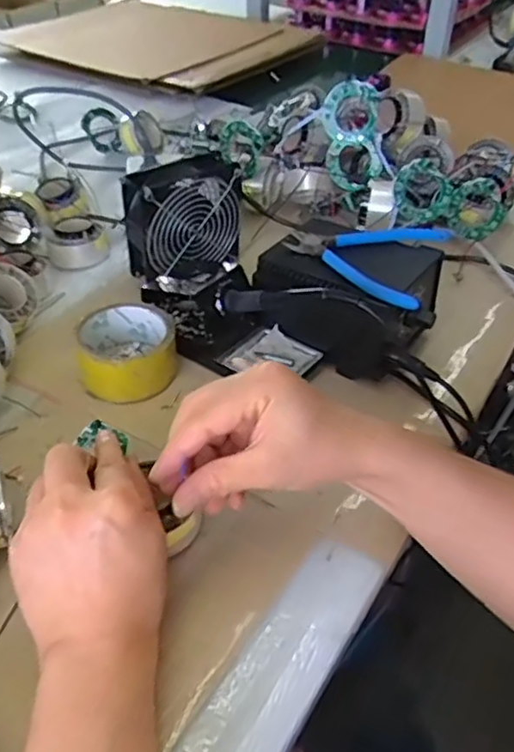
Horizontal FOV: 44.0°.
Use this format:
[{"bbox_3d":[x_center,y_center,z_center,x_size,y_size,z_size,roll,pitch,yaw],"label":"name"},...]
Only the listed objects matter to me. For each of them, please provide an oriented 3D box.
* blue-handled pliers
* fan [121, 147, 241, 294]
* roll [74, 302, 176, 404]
[{"bbox_3d":[0.091,-0.110,0.565,0.134,0.014,0.129,17,45,17],"label":"blue-handled pliers"},{"bbox_3d":[-0.075,-0.161,0.670,0.119,0.116,0.055,-28,50,-28],"label":"fan"},{"bbox_3d":[-0.115,-0.018,0.563,0.086,0.047,0.092,0,42,0],"label":"roll"}]

